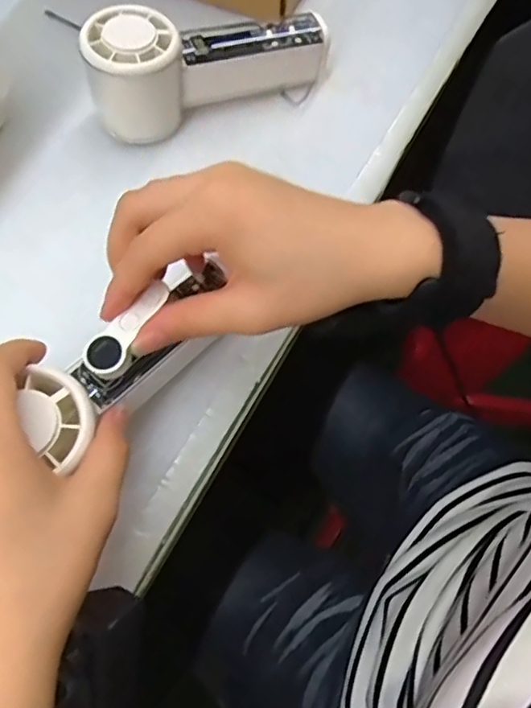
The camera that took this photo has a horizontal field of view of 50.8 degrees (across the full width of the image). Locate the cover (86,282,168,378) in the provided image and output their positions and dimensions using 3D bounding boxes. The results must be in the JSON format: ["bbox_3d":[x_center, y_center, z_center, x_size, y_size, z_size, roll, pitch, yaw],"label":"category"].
[{"bbox_3d":[-0.060,-0.011,0.249,0.019,0.006,0.049,35,78,12],"label":"cover"}]

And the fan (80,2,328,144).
[{"bbox_3d":[-0.036,-0.189,0.352,0.151,0.069,0.048,-25,71,-11],"label":"fan"}]

